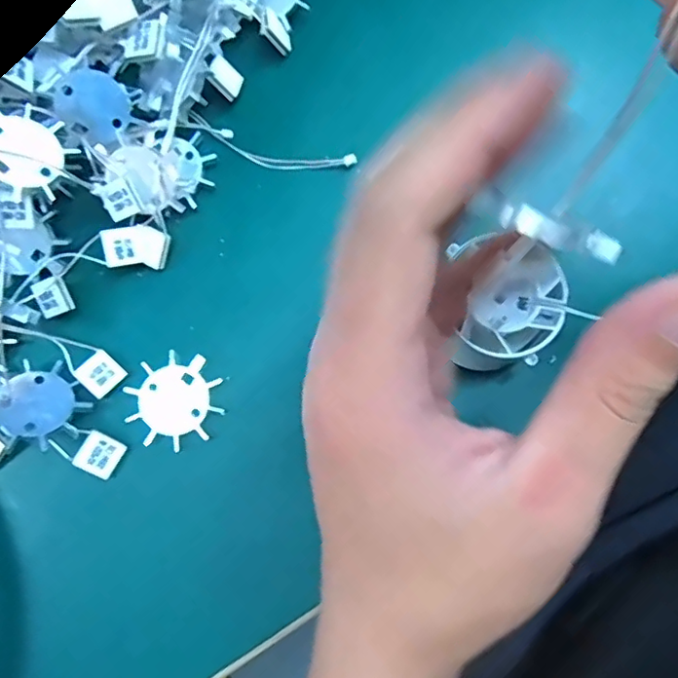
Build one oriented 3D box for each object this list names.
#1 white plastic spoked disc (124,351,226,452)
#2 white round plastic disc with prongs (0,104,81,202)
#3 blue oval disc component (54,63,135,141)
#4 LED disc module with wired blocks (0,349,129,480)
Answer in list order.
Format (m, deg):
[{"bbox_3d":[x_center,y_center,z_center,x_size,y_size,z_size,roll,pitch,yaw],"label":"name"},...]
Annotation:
[{"bbox_3d":[-0.069,0.025,0.243,0.037,0.004,0.036,0,80,-1],"label":"white plastic spoked disc"},{"bbox_3d":[-0.123,-0.073,0.227,0.035,0.004,0.037,9,74,-32],"label":"white round plastic disc with prongs"},{"bbox_3d":[-0.103,-0.098,0.241,0.029,0.005,0.030,-3,92,-23],"label":"blue oval disc component"},{"bbox_3d":[-0.119,0.029,0.232,0.059,0.018,0.048,3,80,0],"label":"LED disc module with wired blocks"}]

